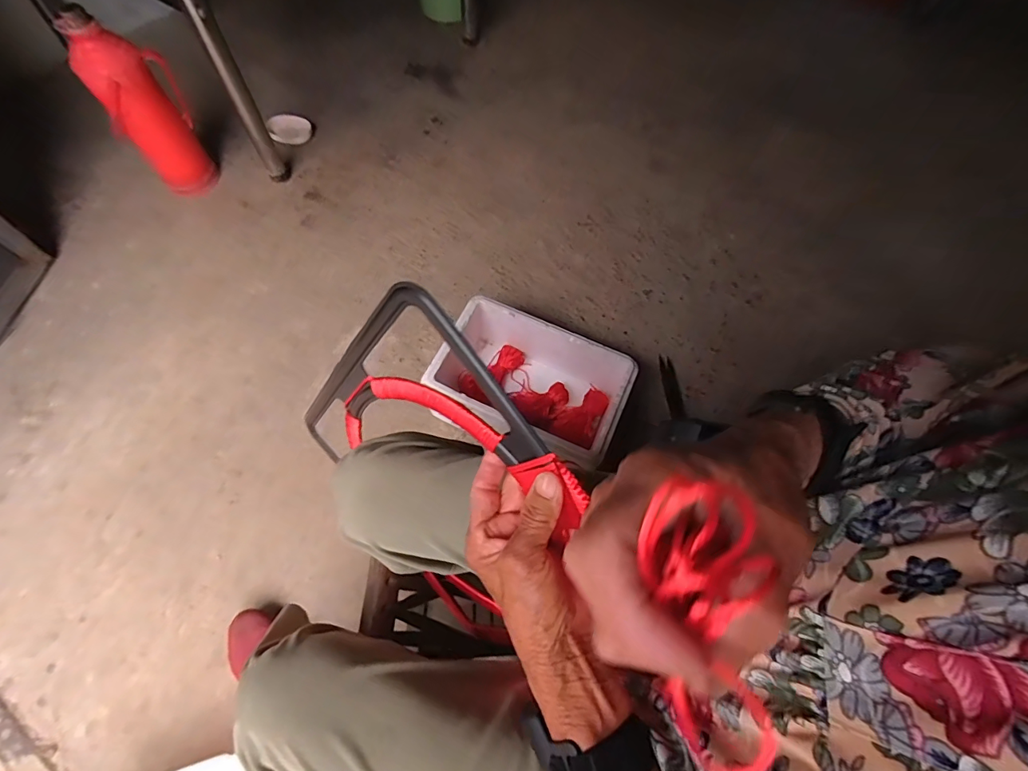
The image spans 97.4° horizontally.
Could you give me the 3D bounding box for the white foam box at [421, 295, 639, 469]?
[{"bbox_3d":[0.028,0.013,0.852,0.332,0.153,0.221,21,64,10],"label":"white foam box"}]

